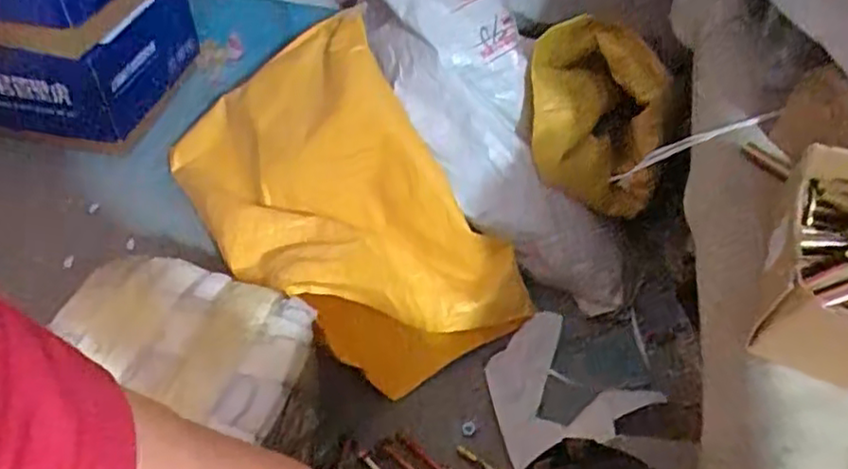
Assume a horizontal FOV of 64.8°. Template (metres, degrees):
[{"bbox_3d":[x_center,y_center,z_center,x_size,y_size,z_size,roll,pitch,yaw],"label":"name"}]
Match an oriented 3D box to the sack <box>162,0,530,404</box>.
[{"bbox_3d":[-0.152,-0.064,1.001,0.327,0.231,0.647,-28,55,-22],"label":"sack"}]

